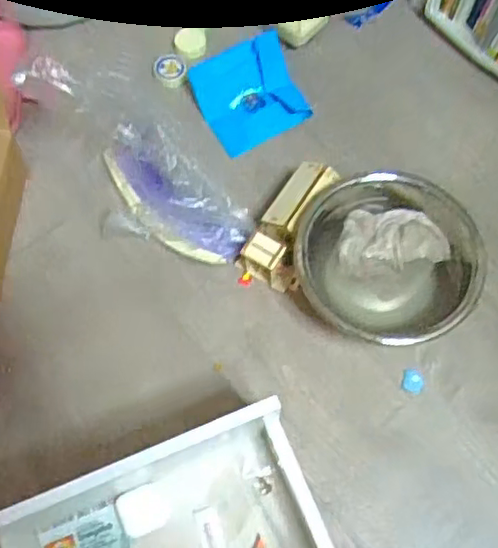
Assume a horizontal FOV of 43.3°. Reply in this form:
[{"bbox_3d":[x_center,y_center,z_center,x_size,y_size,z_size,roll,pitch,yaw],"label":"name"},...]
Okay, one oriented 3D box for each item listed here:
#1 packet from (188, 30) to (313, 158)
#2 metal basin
[{"bbox_3d":[-0.002,-0.232,0.814,0.124,0.013,0.132,-26,81,-9],"label":"packet"},{"bbox_3d":[0.145,-0.022,0.690,0.183,0.080,0.178,0,68,1],"label":"metal basin"}]

